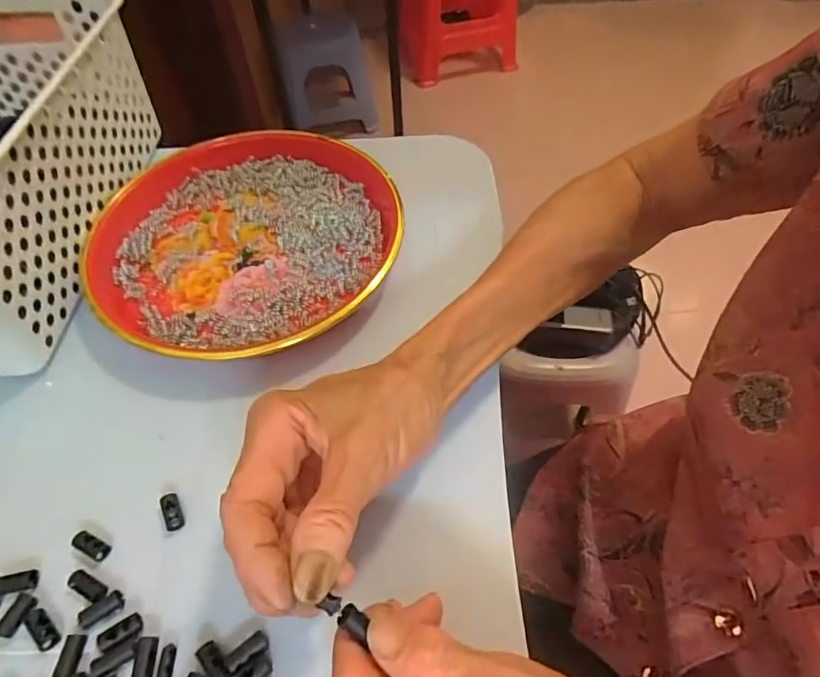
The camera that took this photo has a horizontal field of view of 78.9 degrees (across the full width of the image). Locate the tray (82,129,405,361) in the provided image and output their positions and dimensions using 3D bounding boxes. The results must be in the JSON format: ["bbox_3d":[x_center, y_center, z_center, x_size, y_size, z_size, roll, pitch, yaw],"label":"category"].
[{"bbox_3d":[-0.117,-0.072,0.364,0.215,0.035,0.214,-15,54,-9],"label":"tray"}]

